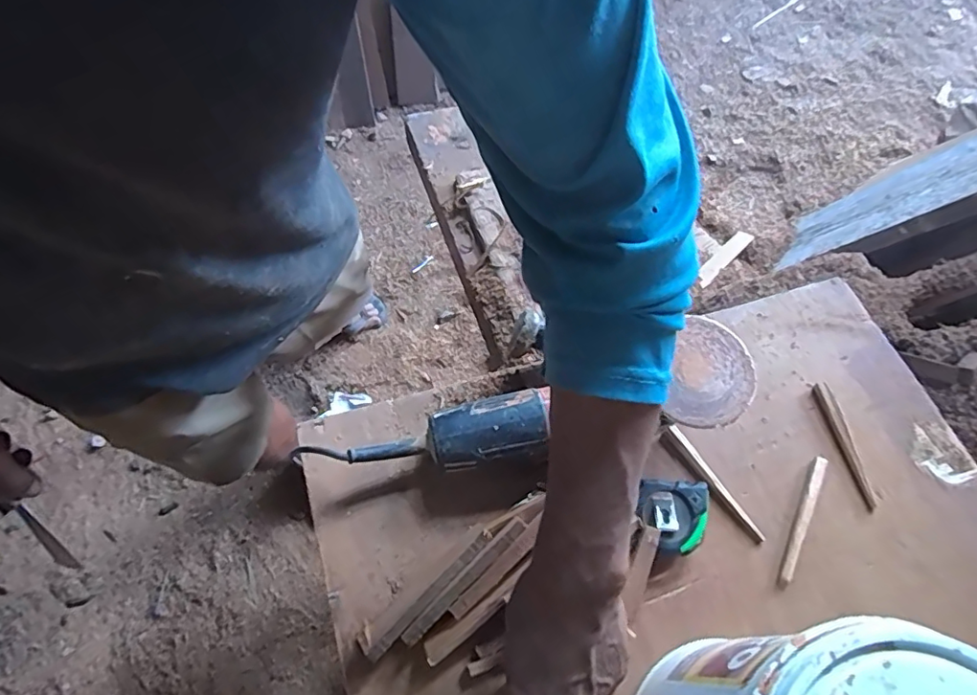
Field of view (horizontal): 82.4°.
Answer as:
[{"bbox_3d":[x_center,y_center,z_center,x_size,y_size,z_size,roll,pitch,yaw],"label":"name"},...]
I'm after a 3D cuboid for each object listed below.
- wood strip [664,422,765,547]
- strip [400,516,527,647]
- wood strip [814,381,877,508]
[{"bbox_3d":[0.212,0.127,0.525,0.013,0.008,0.125,-30,69,-17],"label":"wood strip"},{"bbox_3d":[-0.019,0.184,0.443,0.125,0.015,0.014,-40,72,-20],"label":"strip"},{"bbox_3d":[0.359,0.096,0.560,0.017,0.007,0.127,-8,64,-7],"label":"wood strip"}]

